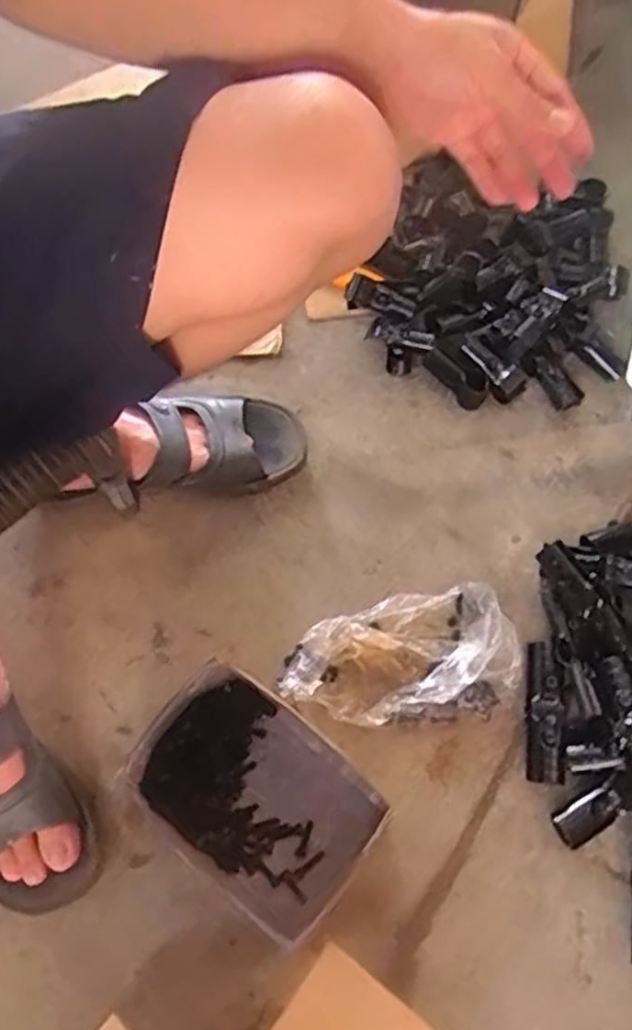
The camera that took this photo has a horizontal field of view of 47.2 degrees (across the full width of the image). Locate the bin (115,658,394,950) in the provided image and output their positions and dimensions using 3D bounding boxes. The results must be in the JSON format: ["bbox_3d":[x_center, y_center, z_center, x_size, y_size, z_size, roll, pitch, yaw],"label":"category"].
[{"bbox_3d":[-0.053,0.234,0.614,0.211,0.075,0.147,38,72,13],"label":"bin"}]

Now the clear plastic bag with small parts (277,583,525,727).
[{"bbox_3d":[0.079,0.134,0.675,0.223,0.036,0.120,-3,68,-3],"label":"clear plastic bag with small parts"}]

